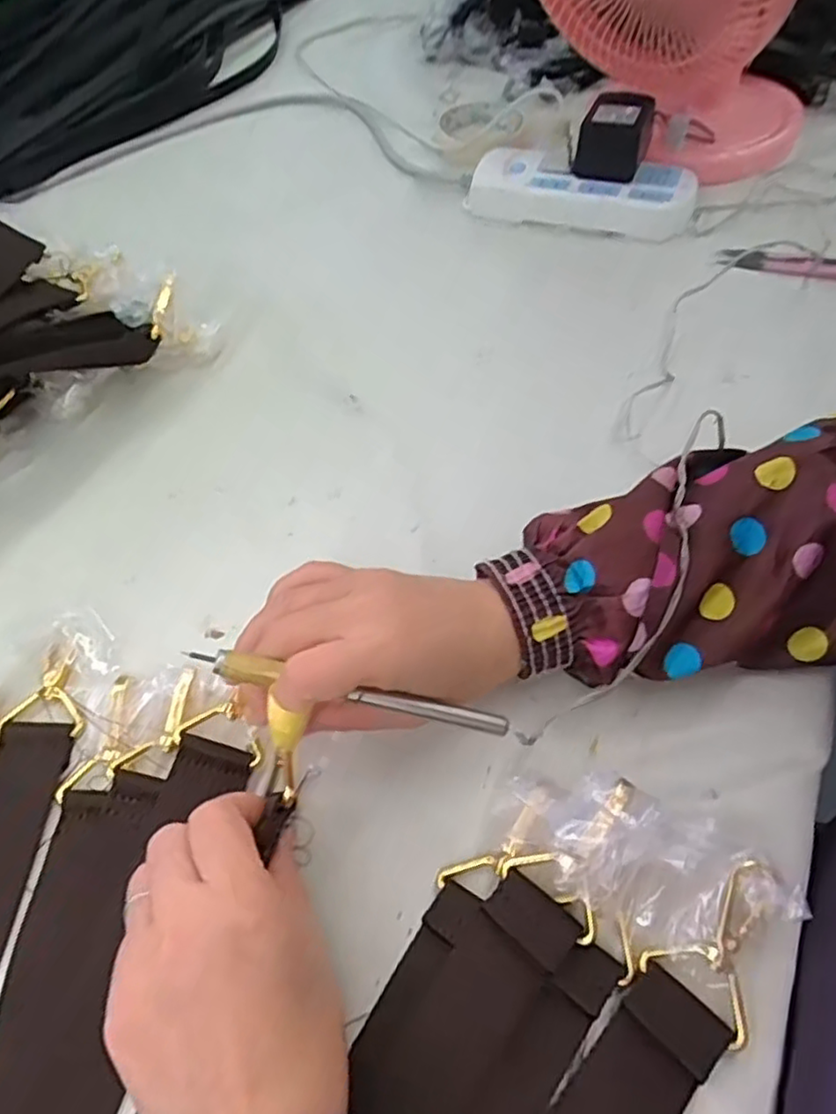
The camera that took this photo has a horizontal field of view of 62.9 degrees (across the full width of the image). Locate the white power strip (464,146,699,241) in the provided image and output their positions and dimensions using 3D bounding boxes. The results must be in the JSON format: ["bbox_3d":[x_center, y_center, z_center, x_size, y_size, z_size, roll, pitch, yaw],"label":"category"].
[{"bbox_3d":[0.135,-0.310,0.578,0.186,0.037,0.058,18,57,14],"label":"white power strip"}]

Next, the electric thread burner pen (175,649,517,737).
[{"bbox_3d":[-0.025,0.056,0.283,0.134,0.007,0.009,16,54,-12],"label":"electric thread burner pen"}]

